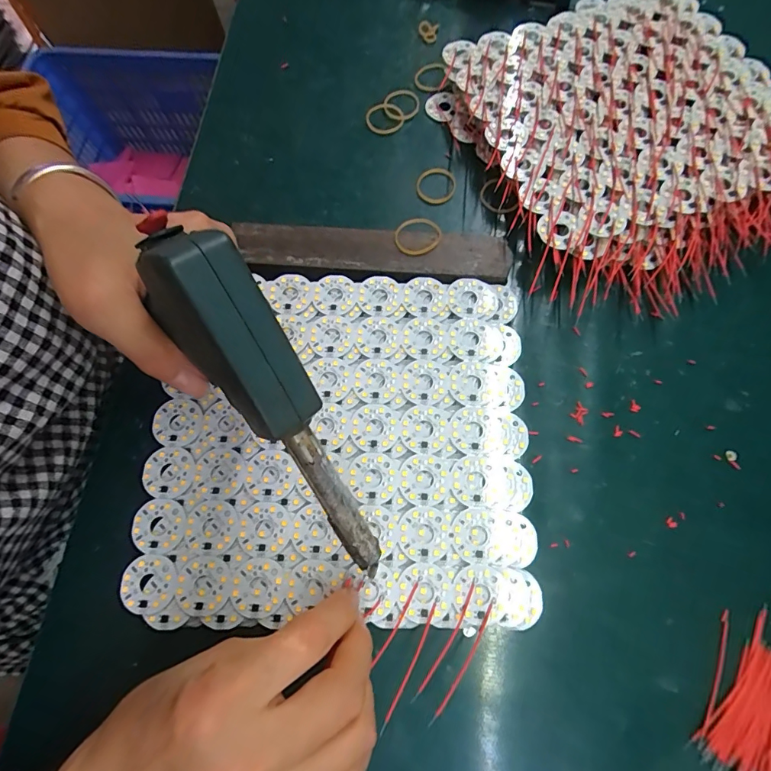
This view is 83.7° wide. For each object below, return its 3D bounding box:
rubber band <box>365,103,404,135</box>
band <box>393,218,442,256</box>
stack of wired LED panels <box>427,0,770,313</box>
[{"bbox_3d":[-0.002,-0.226,0.364,0.033,0.005,0.029,20,72,7],"label":"rubber band"},{"bbox_3d":[0.023,-0.108,0.308,0.035,0.004,0.031,-43,76,-13],"label":"band"},{"bbox_3d":[0.197,-0.198,0.338,0.248,0.031,0.255,-23,72,-7],"label":"stack of wired LED panels"}]

